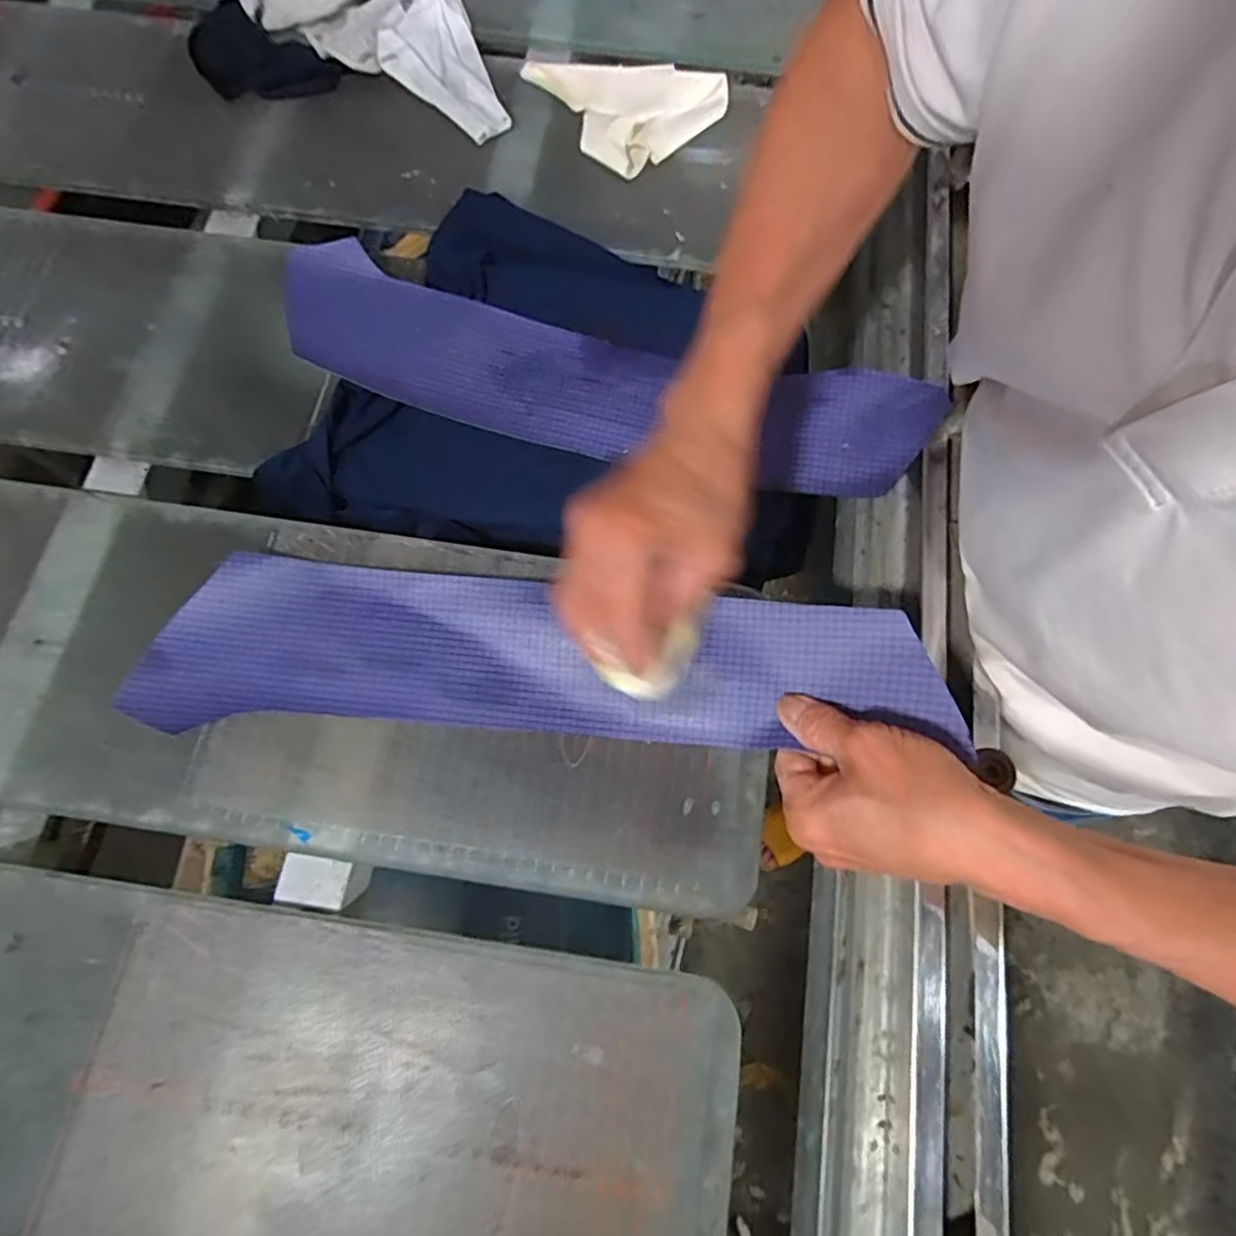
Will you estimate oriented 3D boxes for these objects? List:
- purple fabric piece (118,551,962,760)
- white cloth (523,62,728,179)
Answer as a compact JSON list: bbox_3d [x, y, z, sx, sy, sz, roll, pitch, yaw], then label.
[{"bbox_3d":[-0.052,0.020,0.367,0.429,0.043,0.093,2,73,7],"label":"purple fabric piece"},{"bbox_3d":[0.010,-0.433,0.524,0.129,0.021,0.140,-36,76,-10],"label":"white cloth"}]

